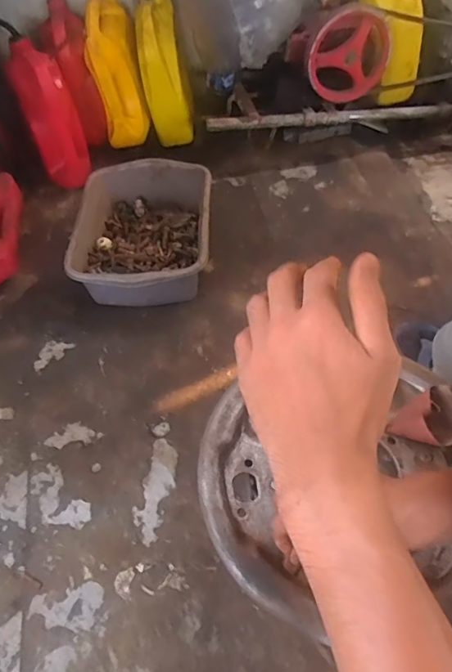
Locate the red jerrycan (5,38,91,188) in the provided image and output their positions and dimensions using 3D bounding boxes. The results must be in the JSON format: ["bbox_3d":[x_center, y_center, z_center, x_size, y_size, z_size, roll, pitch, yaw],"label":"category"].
[{"bbox_3d":[-0.388,-0.481,1.107,0.112,0.272,0.145,-20,55,-12],"label":"red jerrycan"}]

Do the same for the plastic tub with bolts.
[{"bbox_3d":[-0.162,-0.199,1.014,0.261,0.120,0.345,-1,53,2],"label":"plastic tub with bolts"}]

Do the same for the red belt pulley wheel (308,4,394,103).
[{"bbox_3d":[0.276,-0.622,1.103,0.189,0.182,0.026,-12,53,-6],"label":"red belt pulley wheel"}]

